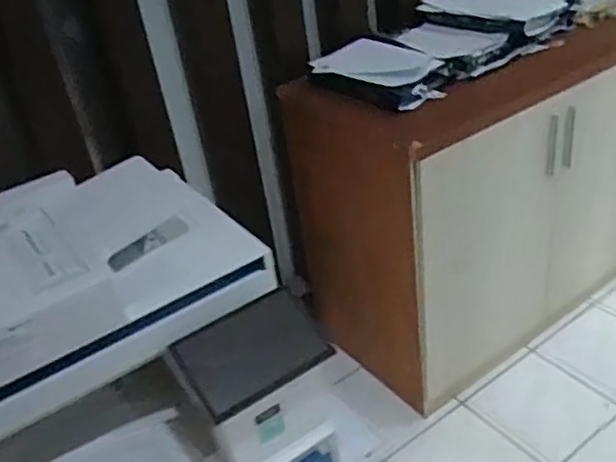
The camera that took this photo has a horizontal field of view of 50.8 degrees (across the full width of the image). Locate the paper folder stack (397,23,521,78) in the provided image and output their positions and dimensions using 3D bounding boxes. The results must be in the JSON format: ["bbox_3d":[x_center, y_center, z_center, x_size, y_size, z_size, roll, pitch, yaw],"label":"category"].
[{"bbox_3d":[0.389,-0.496,1.740,0.233,0.052,0.316,-19,35,-15],"label":"paper folder stack"}]

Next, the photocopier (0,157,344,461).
[{"bbox_3d":[-0.355,0.396,1.312,0.559,0.848,0.635,-31,39,-30],"label":"photocopier"}]

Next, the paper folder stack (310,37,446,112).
[{"bbox_3d":[0.191,-0.407,1.670,0.231,0.069,0.367,-30,39,-28],"label":"paper folder stack"}]

